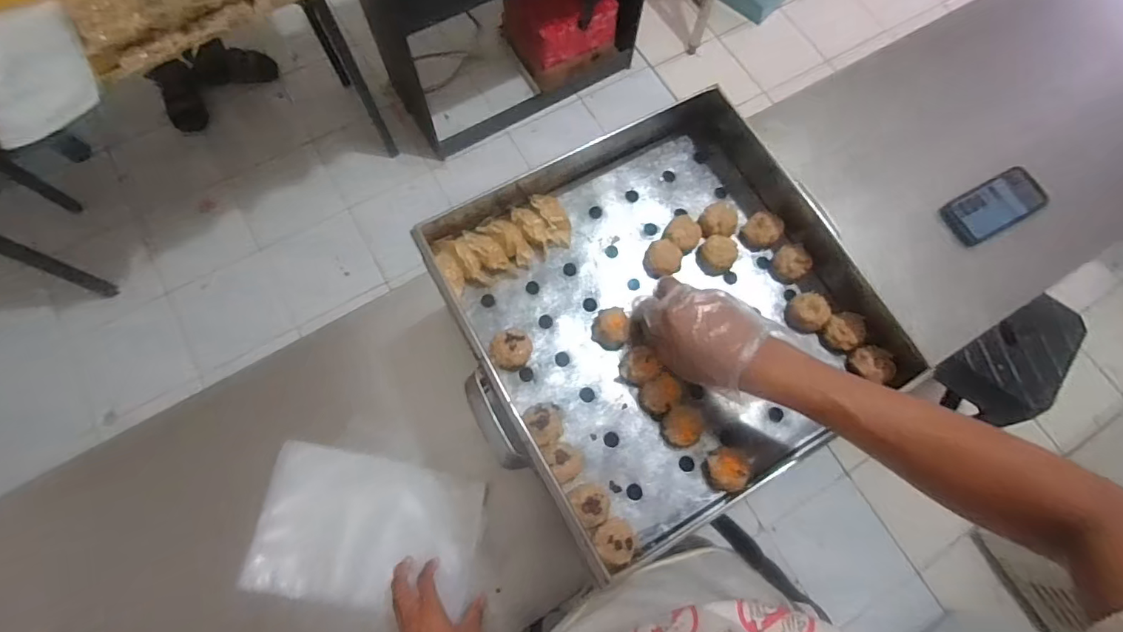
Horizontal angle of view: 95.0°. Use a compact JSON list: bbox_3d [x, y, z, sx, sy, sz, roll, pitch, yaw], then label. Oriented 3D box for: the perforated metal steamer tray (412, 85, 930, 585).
[{"bbox_3d":[0.119,-0.018,0.562,0.457,0.084,0.411,-28,76,-10],"label":"perforated metal steamer tray"}]

